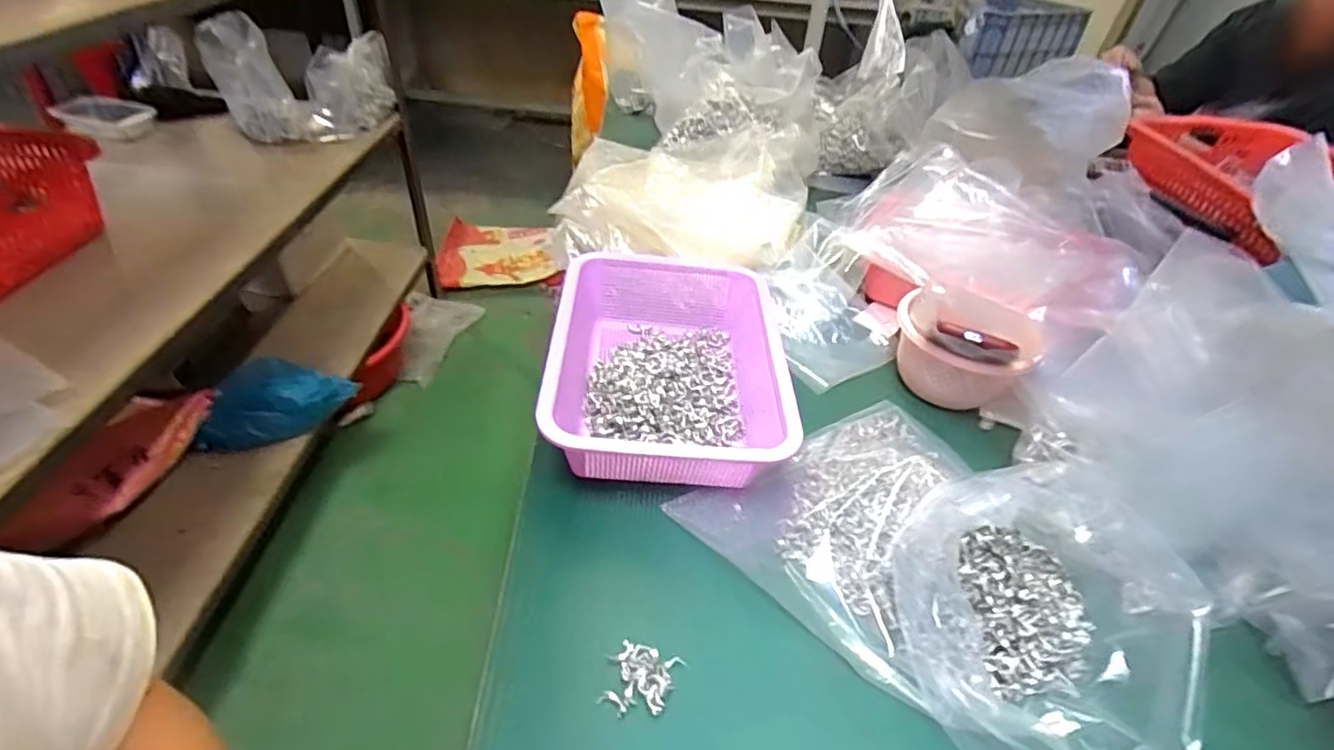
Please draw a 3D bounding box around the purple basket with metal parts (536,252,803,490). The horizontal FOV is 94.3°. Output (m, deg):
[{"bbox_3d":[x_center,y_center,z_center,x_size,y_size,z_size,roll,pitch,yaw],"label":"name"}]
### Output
[{"bbox_3d":[0.001,-0.017,0.635,0.221,0.080,0.312,4,41,-3],"label":"purple basket with metal parts"}]

